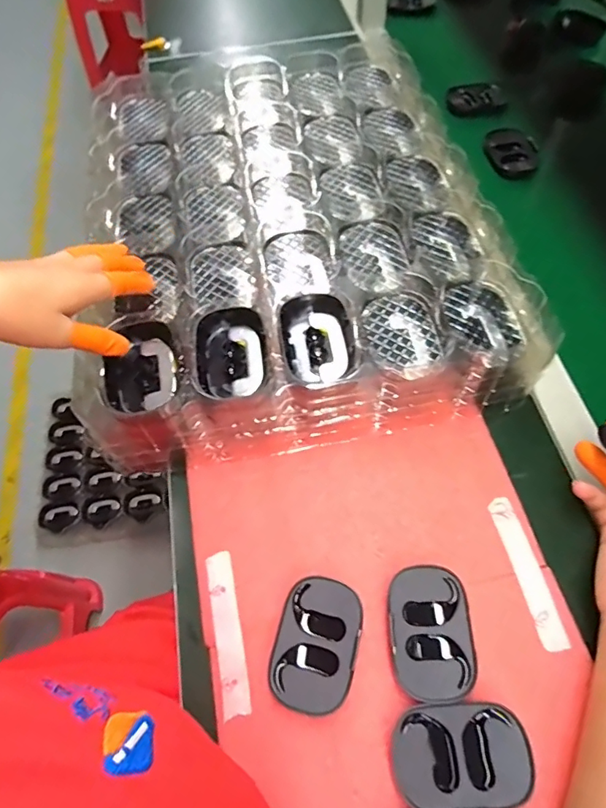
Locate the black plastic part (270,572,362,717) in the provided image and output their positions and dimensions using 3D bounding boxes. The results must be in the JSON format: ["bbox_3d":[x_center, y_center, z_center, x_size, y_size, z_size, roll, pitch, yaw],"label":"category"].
[{"bbox_3d":[0.010,0.174,0.355,0.056,0.017,0.087,12,61,8],"label":"black plastic part"}]

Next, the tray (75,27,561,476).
[{"bbox_3d":[-0.016,-0.218,0.526,0.379,0.066,0.541,-8,61,-6],"label":"tray"}]

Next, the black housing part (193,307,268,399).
[{"bbox_3d":[-0.061,-0.039,0.410,0.058,0.024,0.087,-7,60,-3],"label":"black housing part"}]

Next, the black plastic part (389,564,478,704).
[{"bbox_3d":[0.094,0.167,0.358,0.058,0.016,0.088,0,60,1],"label":"black plastic part"}]

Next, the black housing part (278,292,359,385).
[{"bbox_3d":[0.012,-0.055,0.416,0.061,0.019,0.089,-11,61,-5],"label":"black housing part"}]

